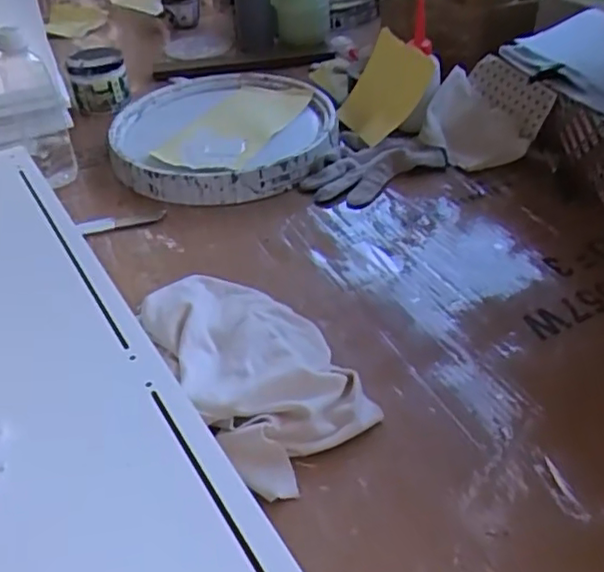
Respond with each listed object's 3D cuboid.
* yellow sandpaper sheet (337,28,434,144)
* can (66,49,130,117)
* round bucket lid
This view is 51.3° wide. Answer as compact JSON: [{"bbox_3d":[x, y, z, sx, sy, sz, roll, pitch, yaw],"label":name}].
[{"bbox_3d":[0.103,-0.249,0.802,0.010,0.123,0.099,0,42,-49],"label":"yellow sandpaper sheet"},{"bbox_3d":[-0.307,-0.310,0.954,0.082,0.077,0.069,-18,41,-16],"label":"can"},{"bbox_3d":[-0.103,-0.203,0.845,0.284,0.059,0.282,-3,39,2],"label":"round bucket lid"}]

